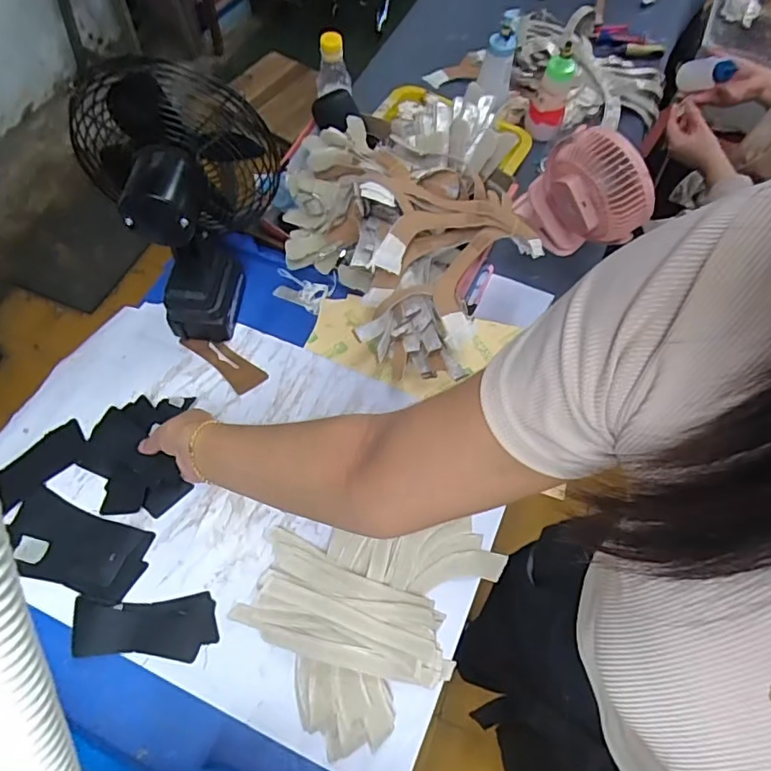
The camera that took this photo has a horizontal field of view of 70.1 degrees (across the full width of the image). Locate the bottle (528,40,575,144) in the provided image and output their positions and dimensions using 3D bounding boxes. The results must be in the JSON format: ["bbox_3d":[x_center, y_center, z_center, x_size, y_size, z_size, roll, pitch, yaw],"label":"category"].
[{"bbox_3d":[0.278,-0.482,0.910,0.051,0.128,0.068,22,64,8],"label":"bottle"}]

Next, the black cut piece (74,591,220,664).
[{"bbox_3d":[-0.243,0.245,0.556,0.138,0.008,0.061,-2,63,-3],"label":"black cut piece"}]

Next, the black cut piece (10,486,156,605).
[{"bbox_3d":[-0.332,0.172,0.588,0.153,0.006,0.079,21,63,6],"label":"black cut piece"}]

